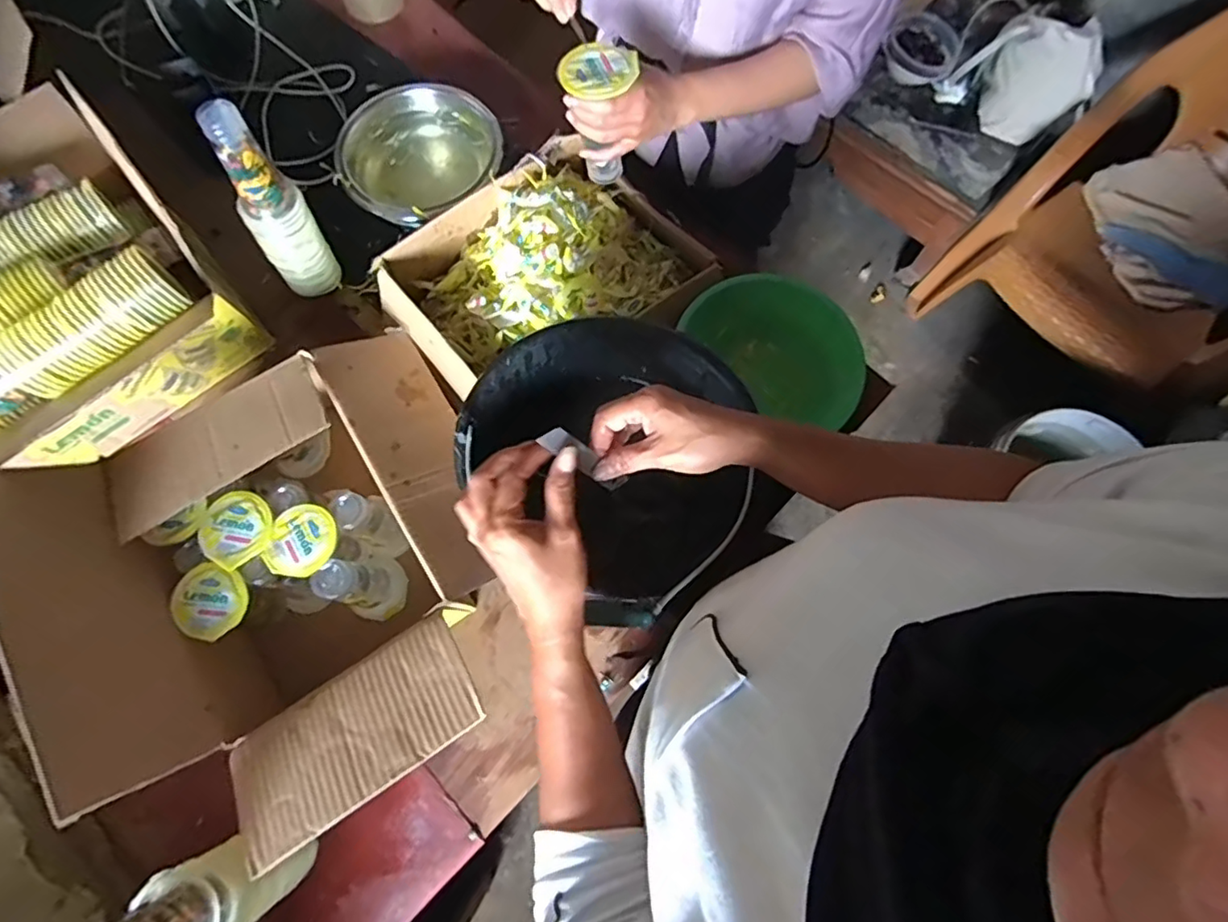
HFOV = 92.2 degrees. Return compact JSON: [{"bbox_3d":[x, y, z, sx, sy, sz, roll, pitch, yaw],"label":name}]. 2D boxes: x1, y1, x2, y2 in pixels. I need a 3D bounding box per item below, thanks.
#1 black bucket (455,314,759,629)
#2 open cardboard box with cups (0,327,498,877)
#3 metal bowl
[{"bbox_3d":[0.002,0.009,0.645,0.266,0.285,0.248,0,73,-1],"label":"black bucket"},{"bbox_3d":[-0.313,0.115,0.619,0.404,0.213,0.443,-30,76,-10],"label":"open cardboard box with cups"},{"bbox_3d":[-0.276,-0.426,0.846,0.223,0.074,0.205,0,73,-1],"label":"metal bowl"}]

